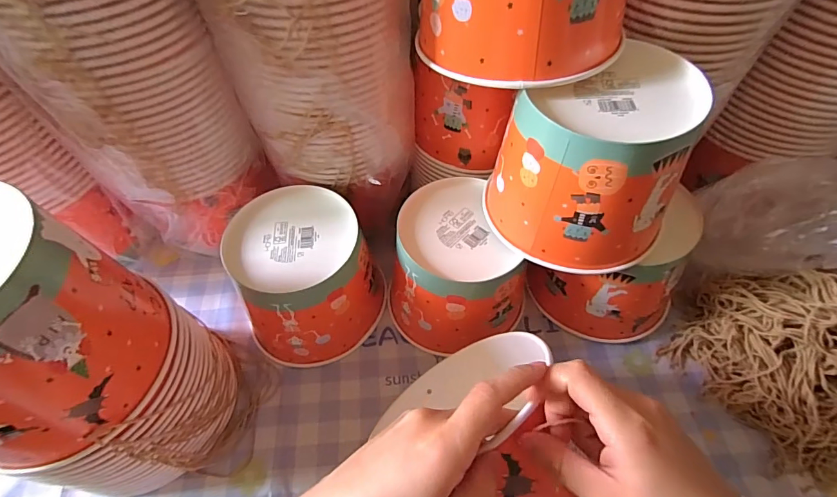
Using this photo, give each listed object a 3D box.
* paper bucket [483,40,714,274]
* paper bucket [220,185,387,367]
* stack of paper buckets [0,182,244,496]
[{"bbox_3d":[0.152,-0.059,0.354,0.129,0.152,0.123,-1,56,1],"label":"paper bucket"},{"bbox_3d":[-0.118,0.030,0.451,0.133,0.128,0.142,-1,56,1],"label":"paper bucket"},{"bbox_3d":[-0.264,0.091,0.325,0.154,0.255,0.141,20,59,14],"label":"stack of paper buckets"}]

